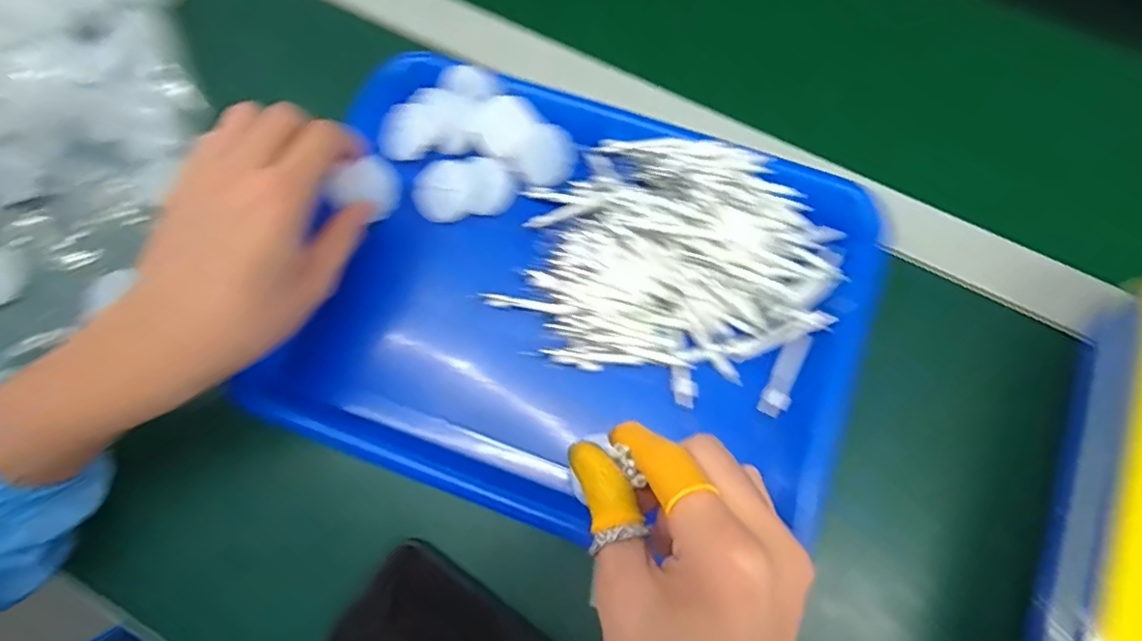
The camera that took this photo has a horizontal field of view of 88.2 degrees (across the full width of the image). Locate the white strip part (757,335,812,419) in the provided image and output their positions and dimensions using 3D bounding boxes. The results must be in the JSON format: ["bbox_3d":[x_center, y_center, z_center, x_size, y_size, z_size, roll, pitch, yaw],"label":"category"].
[{"bbox_3d":[0.123,0.032,0.340,0.015,0.008,0.051,23,76,8],"label":"white strip part"}]

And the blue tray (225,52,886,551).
[{"bbox_3d":[-0.002,-0.007,0.348,0.322,0.041,0.248,19,87,8],"label":"blue tray"}]

